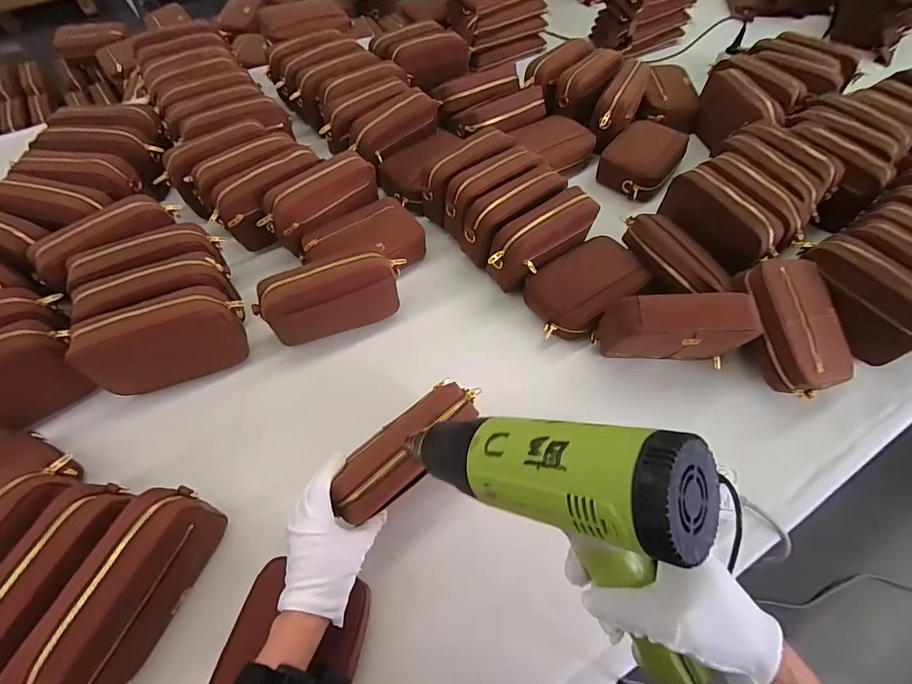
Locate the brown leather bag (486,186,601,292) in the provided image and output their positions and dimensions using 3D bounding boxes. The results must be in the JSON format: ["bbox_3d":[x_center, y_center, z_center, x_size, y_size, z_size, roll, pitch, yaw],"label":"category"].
[{"bbox_3d":[0.140,-0.163,0.687,0.200,0.110,0.071,-34,65,-19],"label":"brown leather bag"}]

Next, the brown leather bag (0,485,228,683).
[{"bbox_3d":[-0.335,0.262,0.439,0.064,0.114,0.205,18,61,10],"label":"brown leather bag"}]

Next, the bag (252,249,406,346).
[{"bbox_3d":[-0.185,-0.075,0.635,0.209,0.114,0.079,-26,63,-15],"label":"bag"}]

